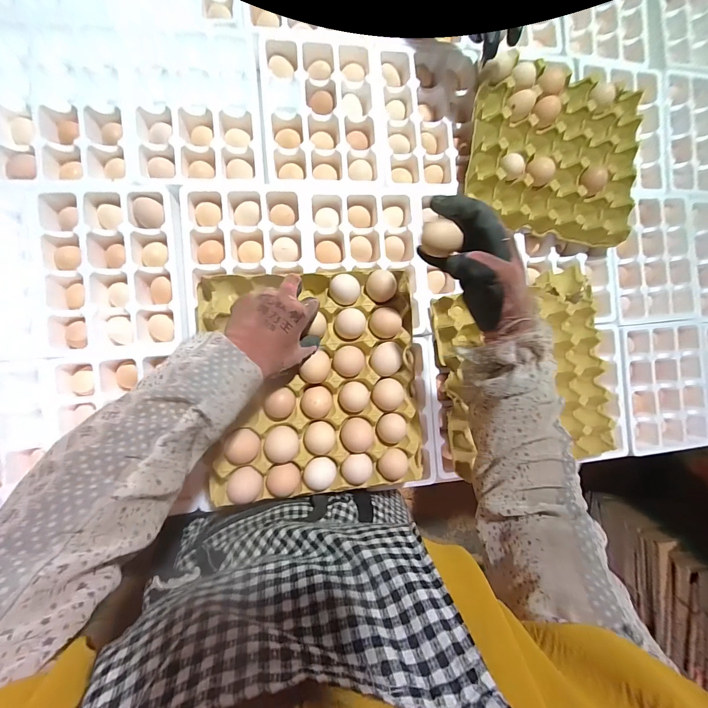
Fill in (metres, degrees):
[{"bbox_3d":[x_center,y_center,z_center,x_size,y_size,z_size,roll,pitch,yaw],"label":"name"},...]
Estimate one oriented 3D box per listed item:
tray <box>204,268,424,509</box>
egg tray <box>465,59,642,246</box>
[{"bbox_3d":[-0.048,0.036,0.432,0.279,0.041,0.284,-4,87,-9],"label":"tray"},{"bbox_3d":[0.348,-0.342,0.555,0.321,0.058,0.273,5,87,-8],"label":"egg tray"}]

